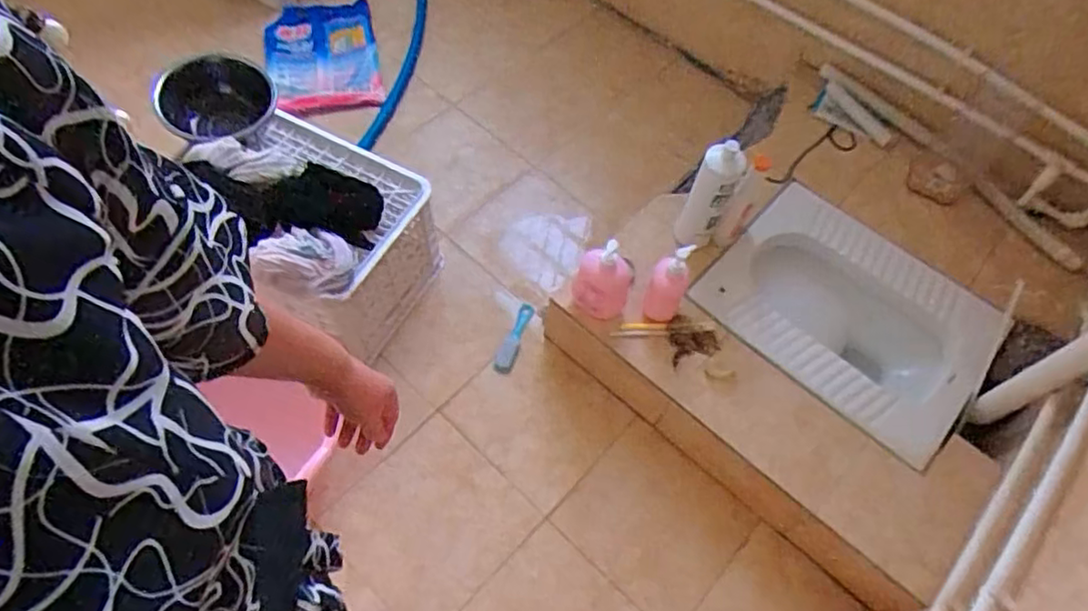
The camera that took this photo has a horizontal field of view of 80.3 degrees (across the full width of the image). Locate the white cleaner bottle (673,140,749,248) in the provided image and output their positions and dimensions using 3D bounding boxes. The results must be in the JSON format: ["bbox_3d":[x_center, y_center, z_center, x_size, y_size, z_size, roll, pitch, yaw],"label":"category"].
[{"bbox_3d":[0.307,-0.204,1.220,0.090,0.259,0.063,18,61,8],"label":"white cleaner bottle"}]

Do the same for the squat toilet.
[{"bbox_3d":[0.594,0.034,1.305,0.514,0.162,0.412,38,66,17],"label":"squat toilet"}]

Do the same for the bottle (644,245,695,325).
[{"bbox_3d":[0.221,-0.032,1.165,0.068,0.172,0.055,5,60,0],"label":"bottle"}]

